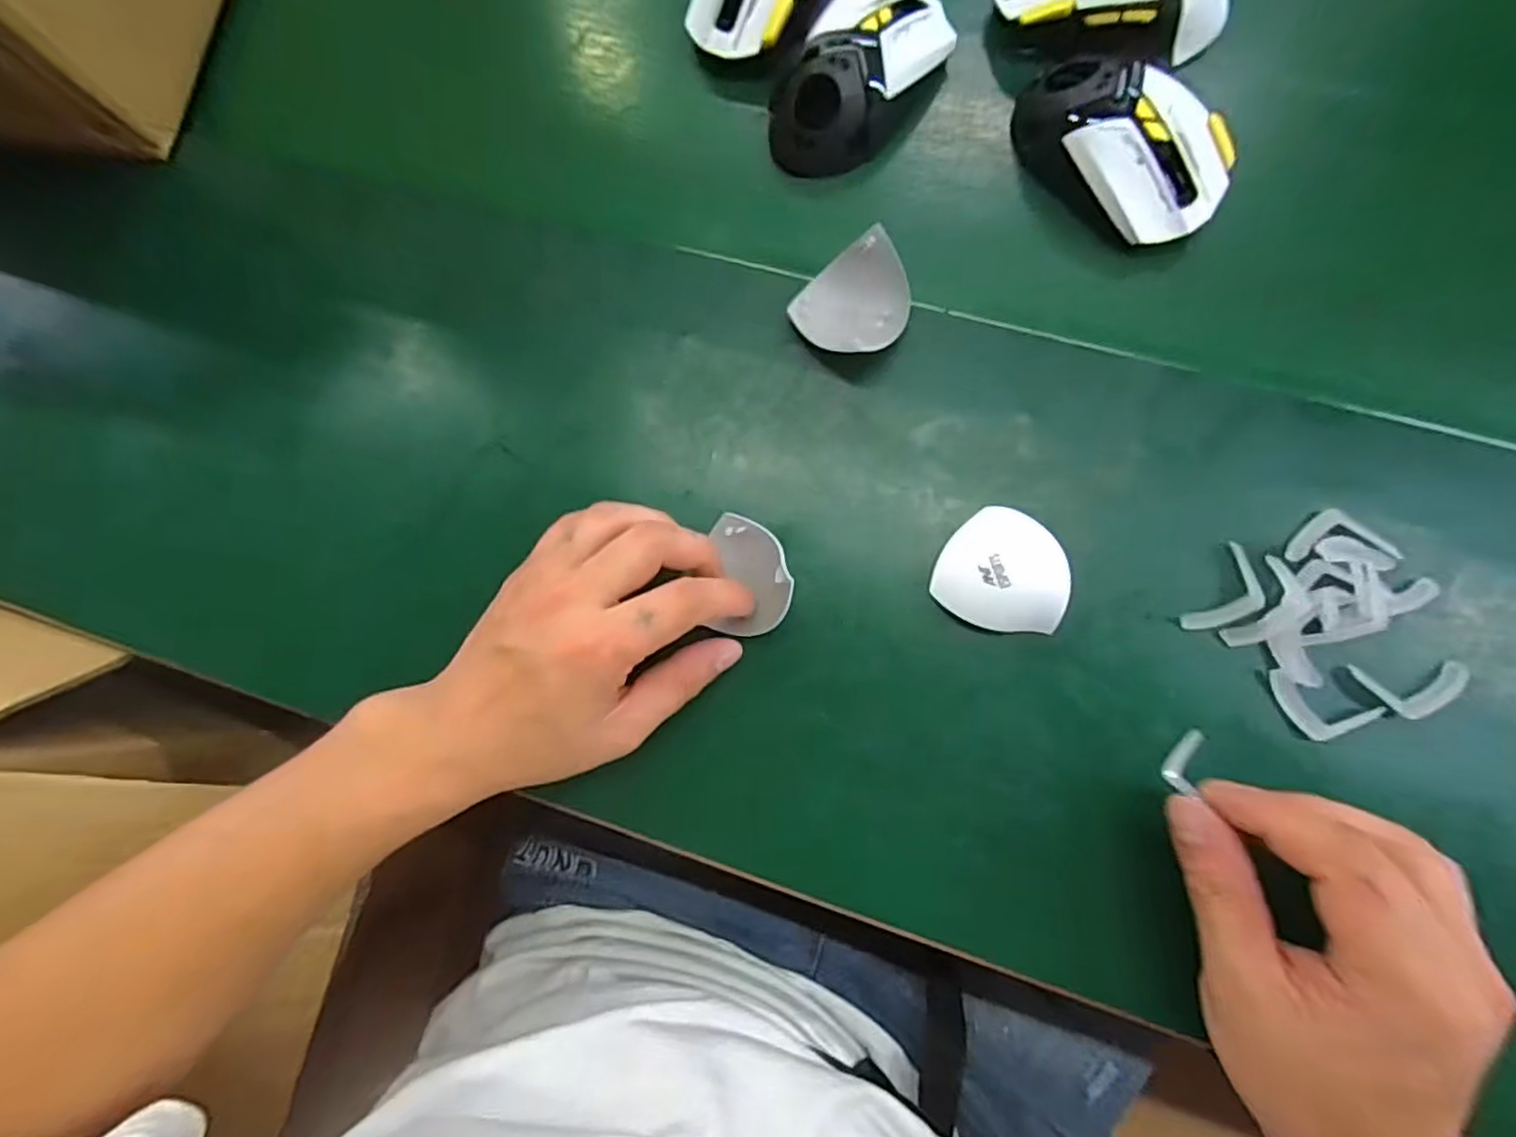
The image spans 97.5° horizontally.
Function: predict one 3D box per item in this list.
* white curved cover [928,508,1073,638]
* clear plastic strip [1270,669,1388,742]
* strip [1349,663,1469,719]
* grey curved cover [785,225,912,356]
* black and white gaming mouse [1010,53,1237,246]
[{"bbox_3d":[0.116,0.005,0.314,0.060,0.025,0.052,39,89,9],"label":"white curved cover"},{"bbox_3d":[0.254,0.065,0.300,0.047,0.009,0.023,21,86,8],"label":"clear plastic strip"},{"bbox_3d":[0.298,0.055,0.301,0.046,0.006,0.023,-4,83,6],"label":"strip"},{"bbox_3d":[0.051,-0.134,0.338,0.058,0.020,0.050,-36,81,1],"label":"grey curved cover"},{"bbox_3d":[0.186,-0.218,0.343,0.115,0.037,0.064,44,90,9],"label":"black and white gaming mouse"}]

